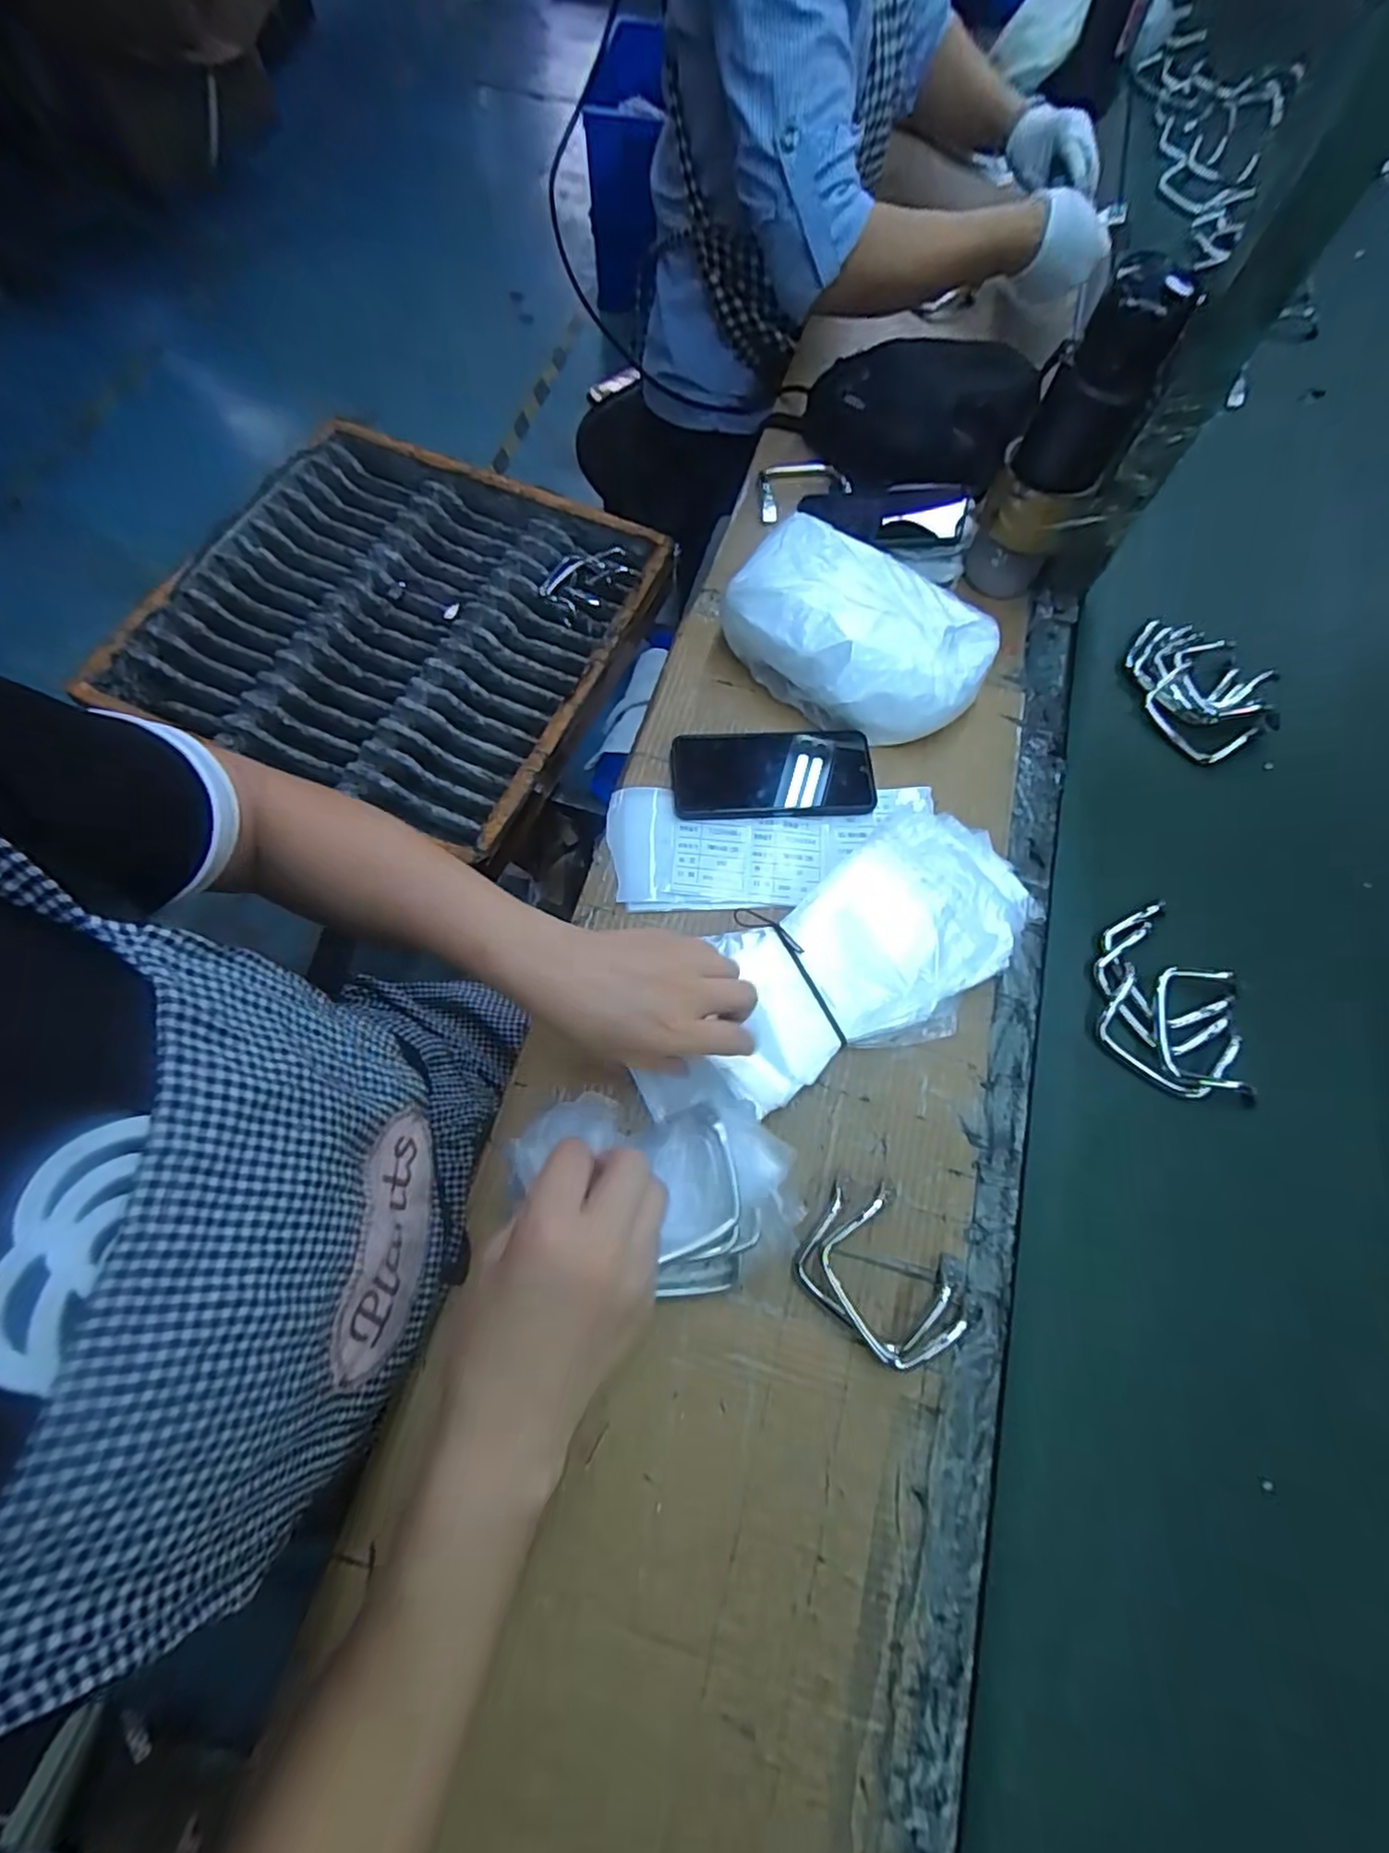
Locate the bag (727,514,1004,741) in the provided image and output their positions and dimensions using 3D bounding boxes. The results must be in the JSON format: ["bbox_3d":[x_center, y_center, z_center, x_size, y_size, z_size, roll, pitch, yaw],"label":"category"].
[{"bbox_3d":[0.137,-0.245,0.571,0.212,0.081,0.132,36,72,11],"label":"bag"}]

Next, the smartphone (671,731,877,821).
[{"bbox_3d":[0.067,-0.129,0.560,0.168,0.010,0.082,-2,69,-3],"label":"smartphone"}]

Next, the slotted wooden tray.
[{"bbox_3d":[-0.376,-0.397,0.880,0.556,0.067,0.525,22,69,3],"label":"slotted wooden tray"}]

